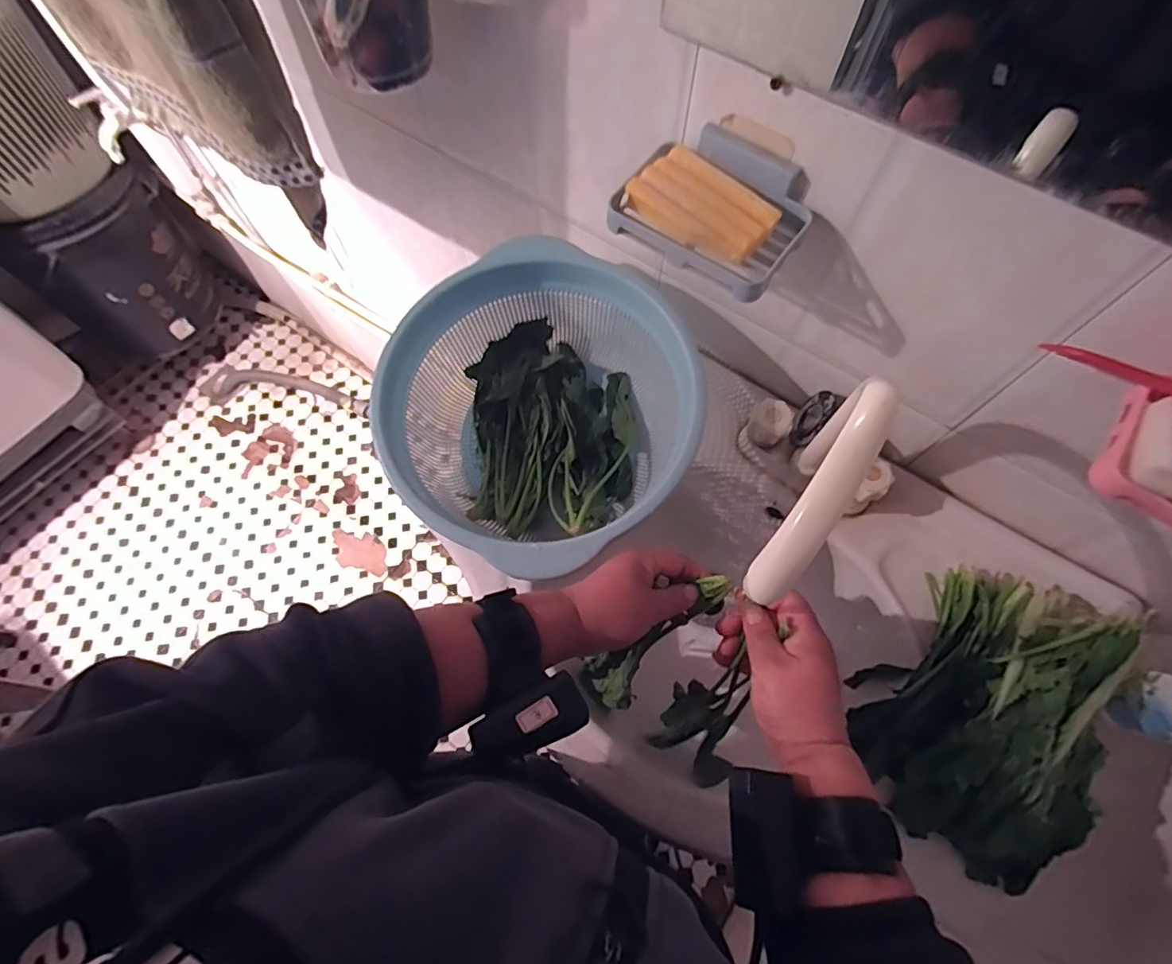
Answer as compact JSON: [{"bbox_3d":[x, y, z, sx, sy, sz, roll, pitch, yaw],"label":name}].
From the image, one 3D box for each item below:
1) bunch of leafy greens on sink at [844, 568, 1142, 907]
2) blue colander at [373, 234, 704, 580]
[{"bbox_3d":[0.337,0.187,0.448,0.159,0.102,0.245,19,69,8],"label":"bunch of leafy greens on sink"},{"bbox_3d":[-0.035,-0.063,0.518,0.268,0.128,0.273,0,67,1],"label":"blue colander"}]

